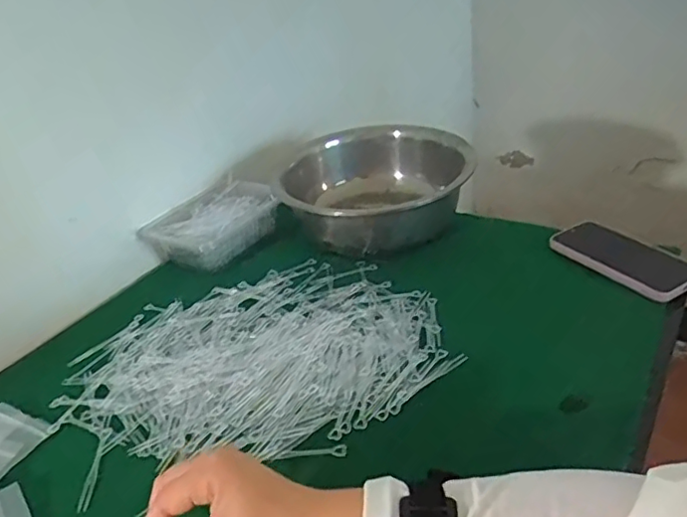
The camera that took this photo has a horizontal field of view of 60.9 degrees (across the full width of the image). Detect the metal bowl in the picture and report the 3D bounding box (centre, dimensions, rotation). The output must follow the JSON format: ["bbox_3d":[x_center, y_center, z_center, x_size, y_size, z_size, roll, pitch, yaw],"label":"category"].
[{"bbox_3d":[0.051,-0.100,0.809,0.229,0.106,0.236,-6,31,3],"label":"metal bowl"}]

